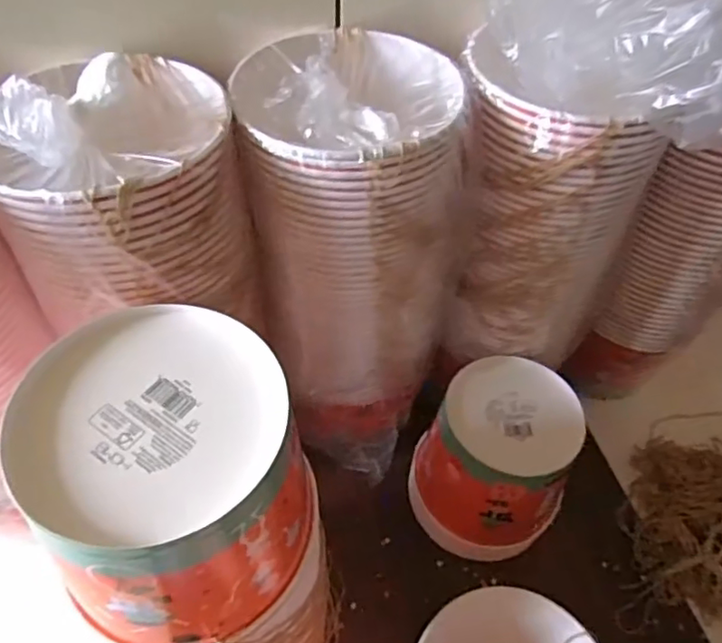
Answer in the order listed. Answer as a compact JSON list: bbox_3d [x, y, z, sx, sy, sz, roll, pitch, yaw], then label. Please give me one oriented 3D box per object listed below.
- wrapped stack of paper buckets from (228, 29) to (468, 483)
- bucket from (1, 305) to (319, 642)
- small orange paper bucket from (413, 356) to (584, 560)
[{"bbox_3d":[-0.009,-0.032,0.565,0.164,0.408,0.178,-18,55,-15],"label":"wrapped stack of paper buckets"},{"bbox_3d":[-0.100,0.086,0.328,0.127,0.127,0.139,1,52,-1],"label":"bucket"},{"bbox_3d":[0.134,0.147,0.603,0.137,0.174,0.138,1,52,-1],"label":"small orange paper bucket"}]

